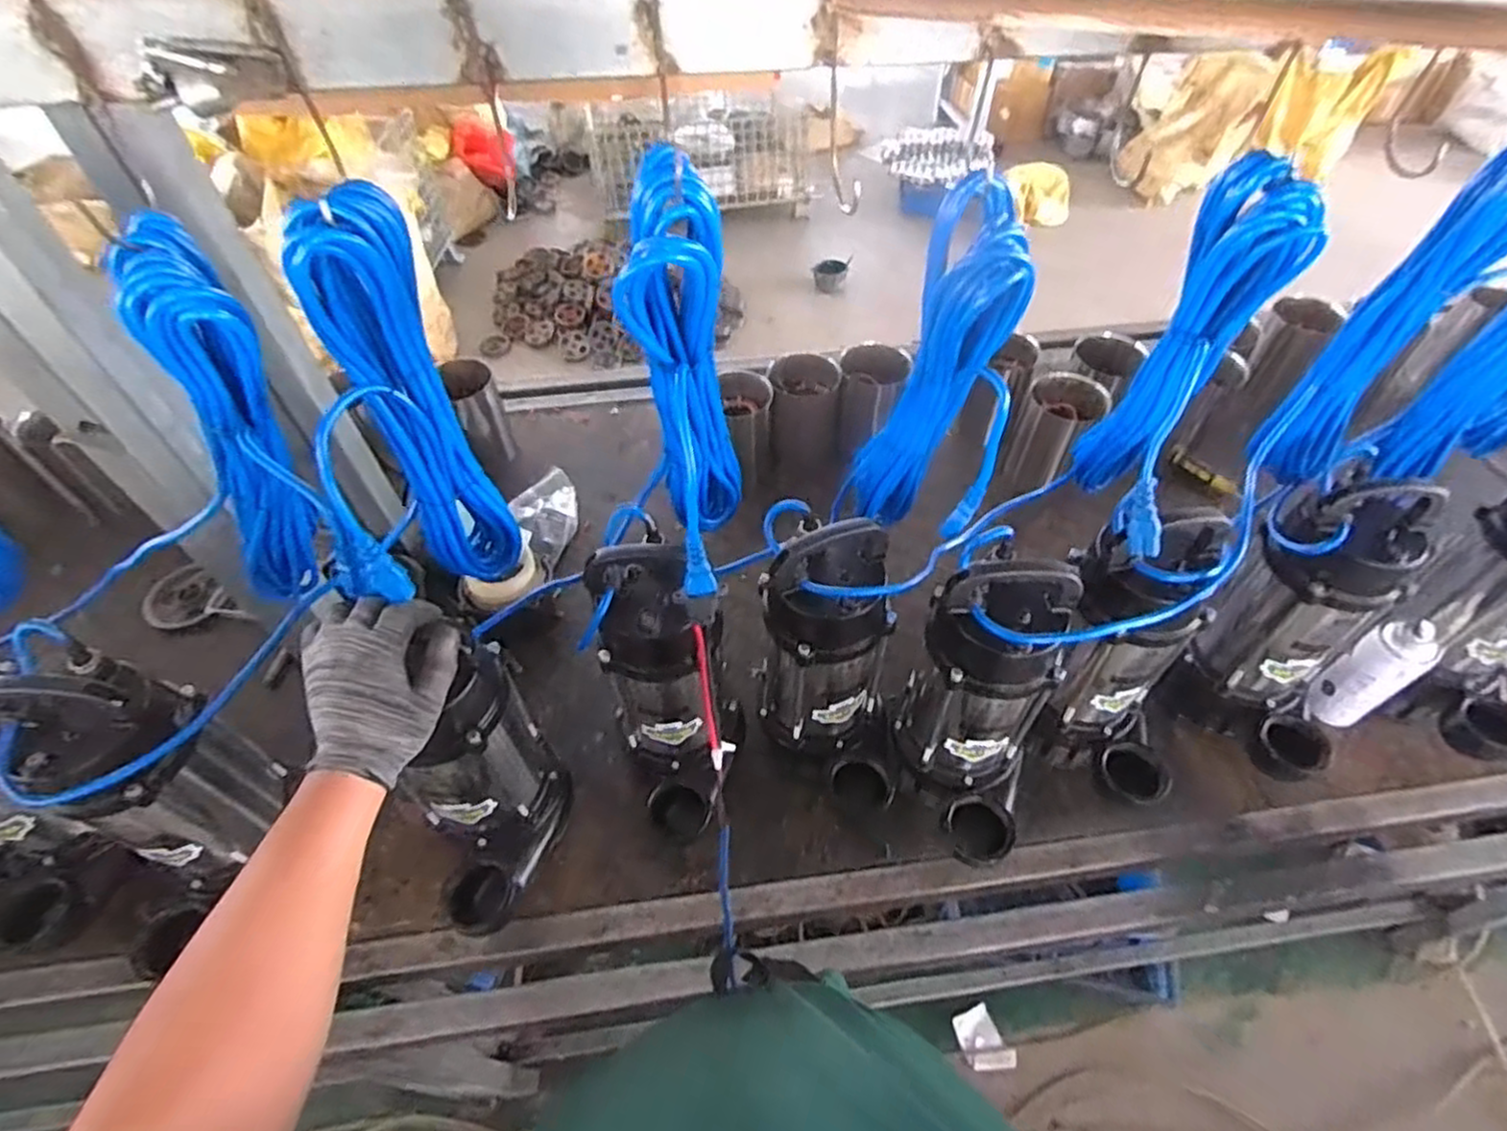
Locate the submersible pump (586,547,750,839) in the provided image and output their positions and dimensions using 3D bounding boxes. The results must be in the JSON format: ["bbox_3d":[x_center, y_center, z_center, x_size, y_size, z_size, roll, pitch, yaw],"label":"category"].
[{"bbox_3d":[-0.080,0.126,0.738,0.122,0.345,0.173,-11,51,-5],"label":"submersible pump"}]

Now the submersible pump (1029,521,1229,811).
[{"bbox_3d":[0.400,0.121,0.791,0.175,0.367,0.148,20,55,18],"label":"submersible pump"}]

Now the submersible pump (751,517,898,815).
[{"bbox_3d":[0.081,0.131,0.788,0.134,0.391,0.129,-9,51,-4],"label":"submersible pump"}]

